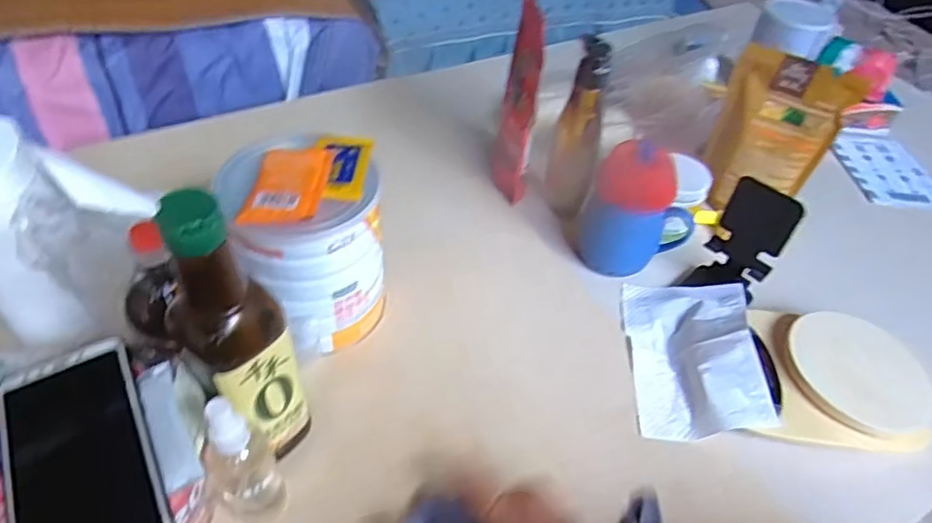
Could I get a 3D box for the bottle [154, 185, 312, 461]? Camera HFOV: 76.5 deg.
[{"bbox_3d":[-0.147,0.065,0.392,0.063,0.253,0.051,-24,54,-25],"label":"bottle"}]

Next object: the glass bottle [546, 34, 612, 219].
[{"bbox_3d":[0.124,-0.137,0.639,0.050,0.194,0.052,12,48,5],"label":"glass bottle"}]

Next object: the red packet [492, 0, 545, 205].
[{"bbox_3d":[0.060,-0.182,0.669,0.037,0.199,0.108,8,47,1],"label":"red packet"}]

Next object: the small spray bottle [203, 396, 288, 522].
[{"bbox_3d":[-0.154,0.138,0.402,0.044,0.145,0.039,-20,53,-22],"label":"small spray bottle"}]

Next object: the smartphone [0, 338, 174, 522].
[{"bbox_3d":[-0.229,0.115,0.351,0.076,0.008,0.158,-22,53,-23],"label":"smartphone"}]

